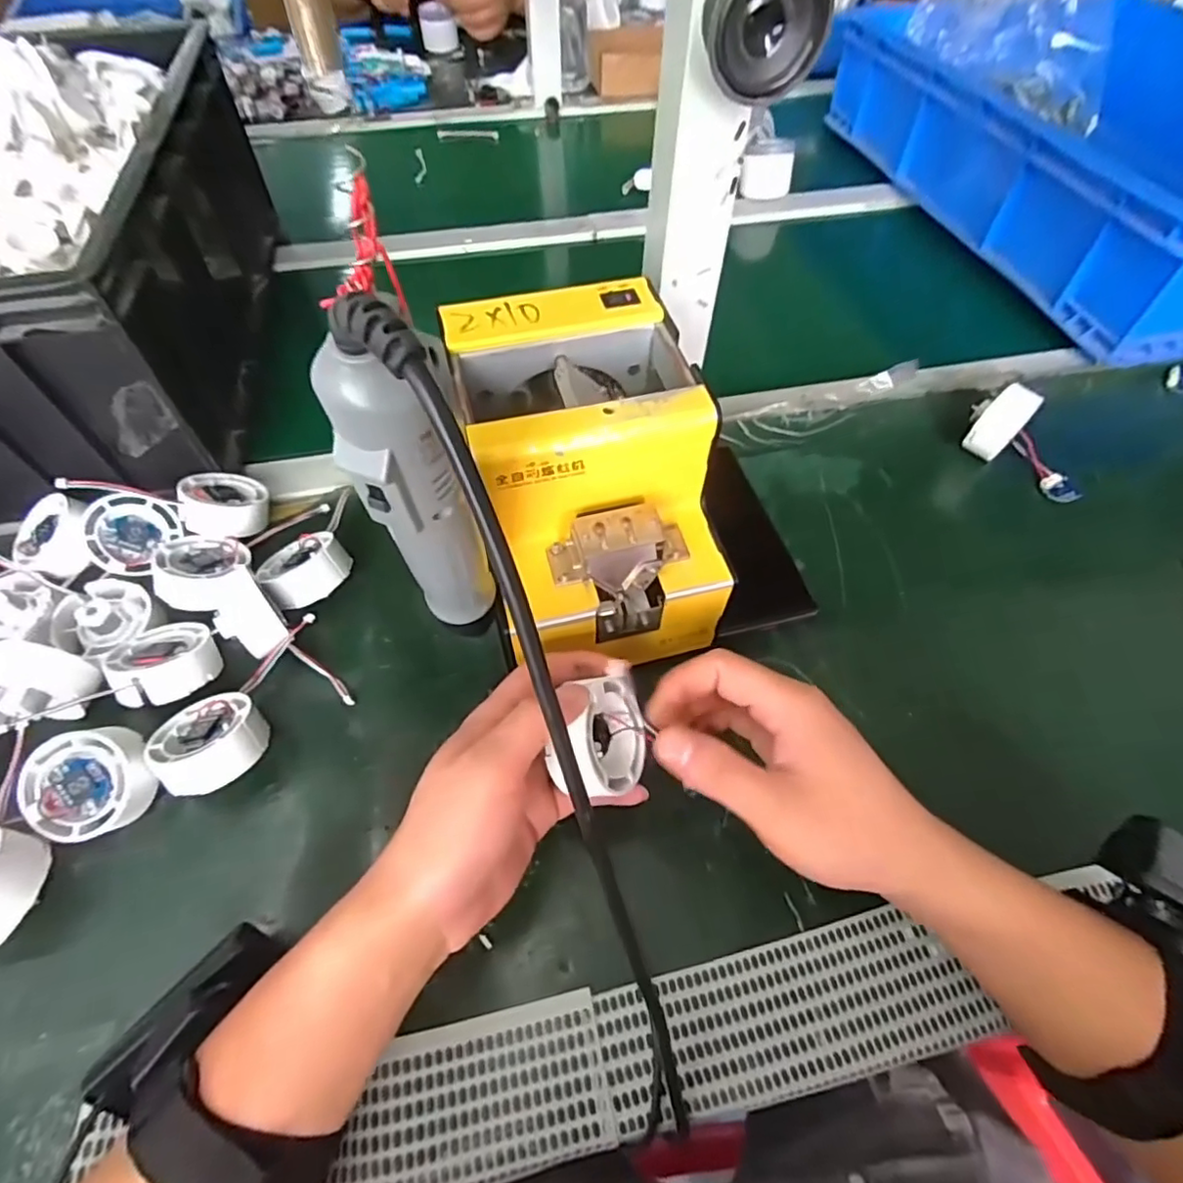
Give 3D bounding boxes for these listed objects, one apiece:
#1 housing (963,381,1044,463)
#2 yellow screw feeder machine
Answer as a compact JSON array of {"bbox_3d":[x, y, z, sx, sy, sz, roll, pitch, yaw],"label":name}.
[{"bbox_3d":[0.313,-0.130,0.460,0.042,0.045,0.026,-36,64,-22],"label":"housing"},{"bbox_3d":[-0.003,-0.066,0.348,0.121,0.120,0.175,-13,57,-8],"label":"yellow screw feeder machine"}]

